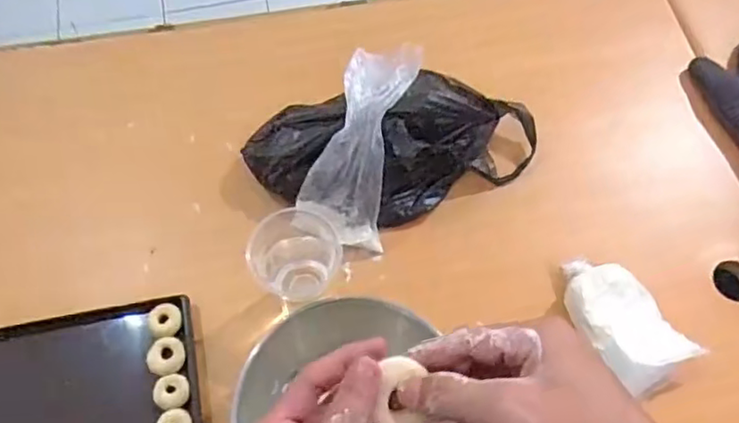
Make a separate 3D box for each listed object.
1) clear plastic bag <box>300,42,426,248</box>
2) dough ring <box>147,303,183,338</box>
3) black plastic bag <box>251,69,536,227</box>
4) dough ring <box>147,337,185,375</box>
[{"bbox_3d":[-0.012,-0.071,0.683,0.103,0.054,0.230,18,110,7],"label":"clear plastic bag"},{"bbox_3d":[-0.225,0.119,0.680,0.036,0.006,0.037,0,66,-1],"label":"dough ring"},{"bbox_3d":[0.029,-0.083,0.715,0.335,0.129,0.163,2,66,0],"label":"black plastic bag"},{"bbox_3d":[-0.217,0.155,0.663,0.038,0.010,0.041,0,66,-1],"label":"dough ring"}]

